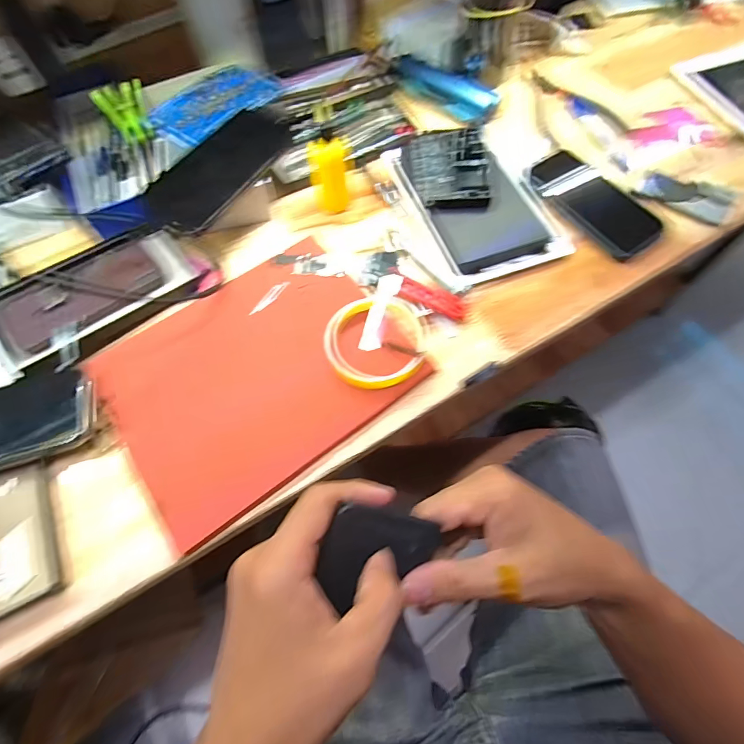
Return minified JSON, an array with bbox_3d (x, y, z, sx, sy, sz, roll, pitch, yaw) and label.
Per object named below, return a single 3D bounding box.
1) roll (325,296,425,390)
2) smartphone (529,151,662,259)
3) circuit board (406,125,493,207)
[{"bbox_3d":[0.003,-0.026,0.362,0.084,0.012,0.087,0,65,0],"label":"roll"},{"bbox_3d":[0.233,-0.182,0.438,0.075,0.008,0.146,-32,69,-14],"label":"smartphone"},{"bbox_3d":[0.082,-0.214,0.439,0.077,0.031,0.098,-3,65,-1],"label":"circuit board"}]

